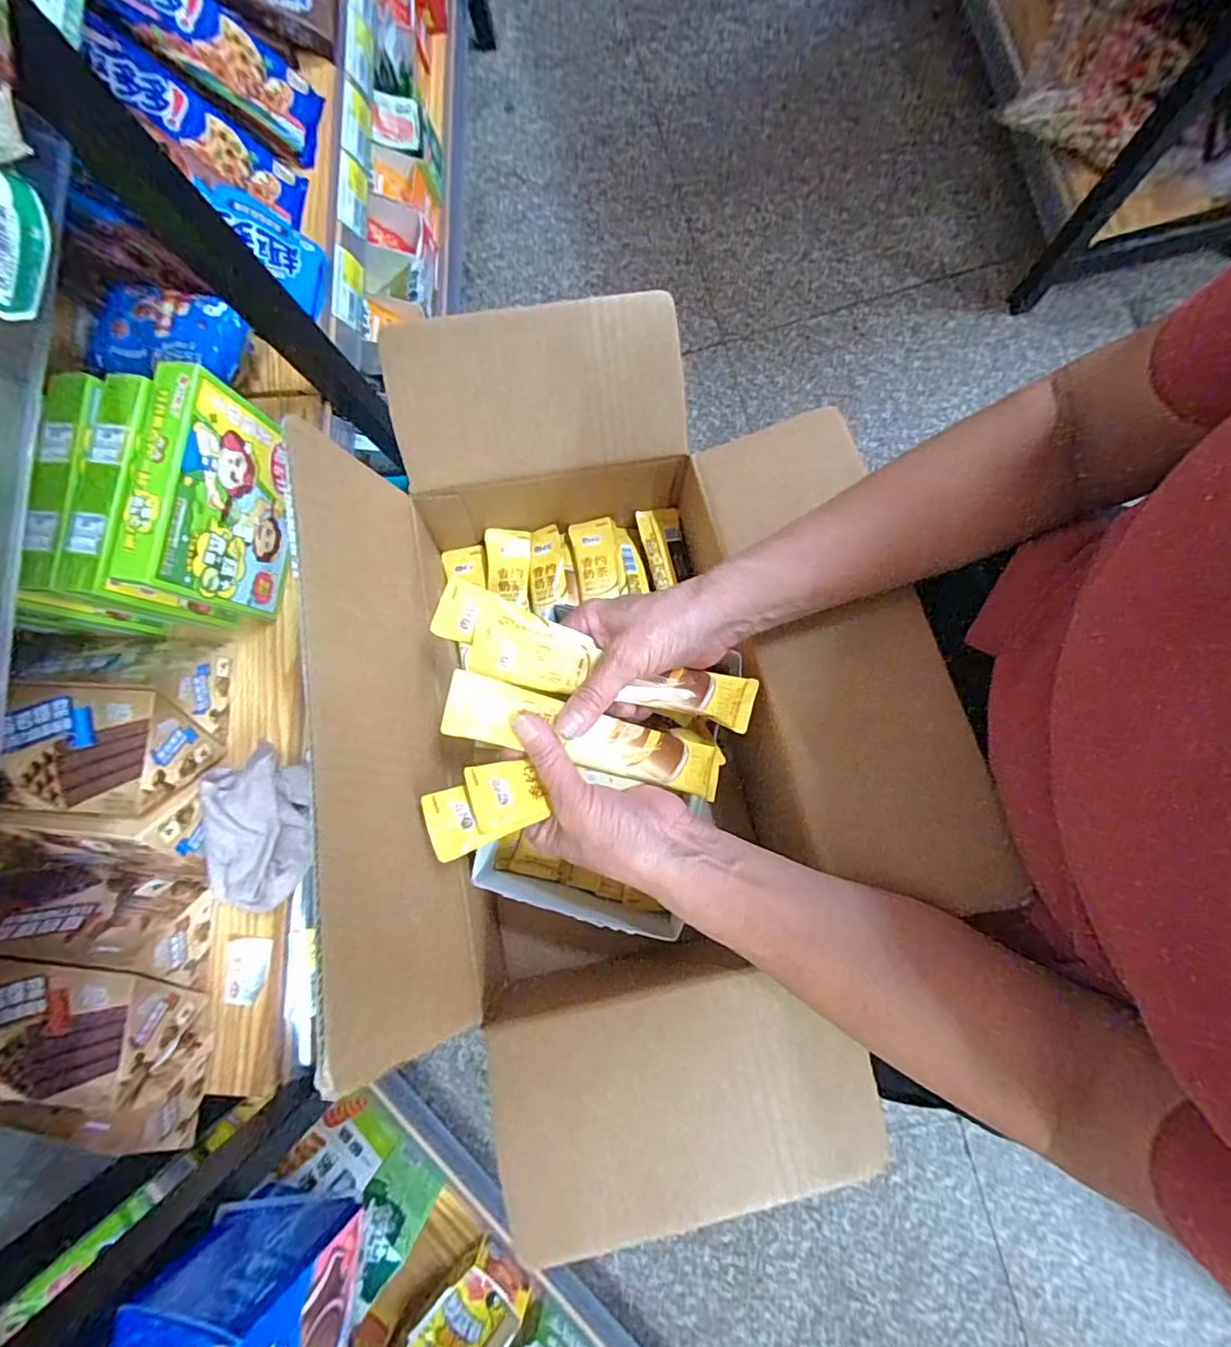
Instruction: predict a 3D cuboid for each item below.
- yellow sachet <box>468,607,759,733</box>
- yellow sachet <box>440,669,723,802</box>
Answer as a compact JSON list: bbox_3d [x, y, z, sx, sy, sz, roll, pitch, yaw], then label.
[{"bbox_3d":[0.004,0.000,0.358,0.178,0.009,0.037,14,79,-14],"label":"yellow sachet"},{"bbox_3d":[-0.011,0.040,0.353,0.179,0.009,0.035,18,79,-20],"label":"yellow sachet"}]

